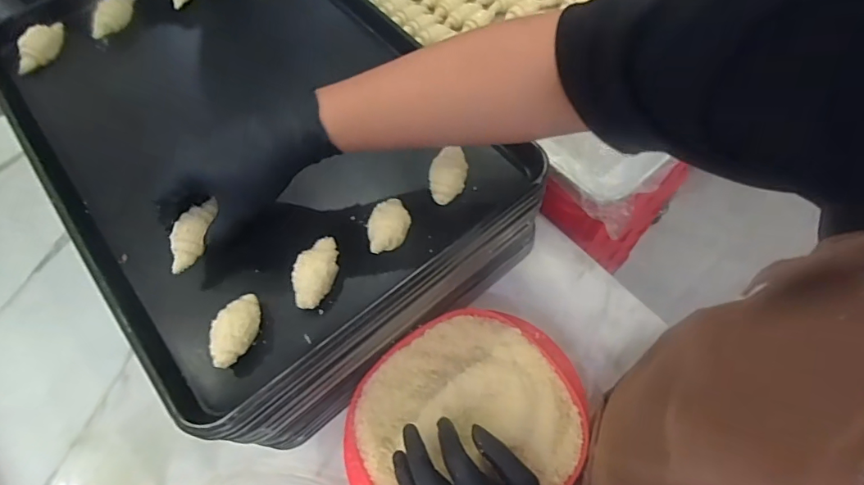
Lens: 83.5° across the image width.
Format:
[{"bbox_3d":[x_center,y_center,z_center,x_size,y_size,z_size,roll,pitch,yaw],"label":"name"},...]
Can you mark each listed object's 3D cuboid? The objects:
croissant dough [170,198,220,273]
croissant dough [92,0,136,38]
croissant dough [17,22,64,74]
[{"bbox_3d":[-0.217,-0.004,0.432,0.026,0.017,0.064,14,82,11],"label":"croissant dough"},{"bbox_3d":[-0.399,-0.287,0.605,0.026,0.024,0.069,17,65,11],"label":"croissant dough"},{"bbox_3d":[-0.469,-0.237,0.578,0.025,0.027,0.074,22,66,13],"label":"croissant dough"}]

